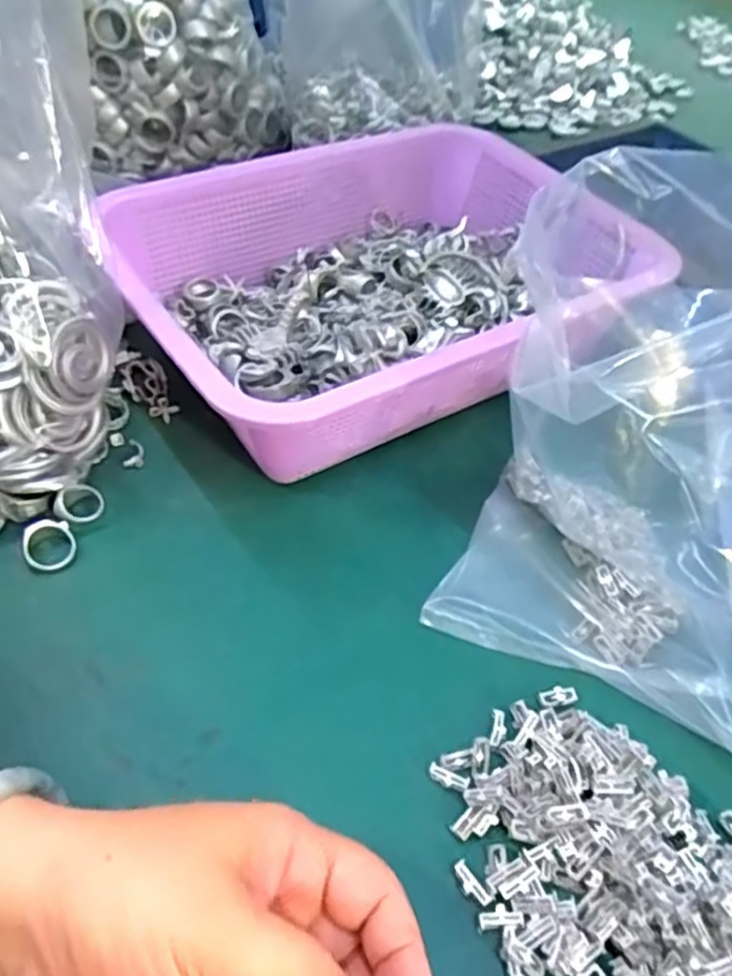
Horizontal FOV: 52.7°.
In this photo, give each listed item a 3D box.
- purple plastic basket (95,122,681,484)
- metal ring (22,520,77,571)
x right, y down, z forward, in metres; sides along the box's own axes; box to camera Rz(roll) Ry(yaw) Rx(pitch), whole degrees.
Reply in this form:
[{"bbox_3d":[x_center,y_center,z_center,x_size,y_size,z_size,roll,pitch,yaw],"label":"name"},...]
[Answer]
[{"bbox_3d":[0.010,-0.123,0.456,0.310,0.086,0.219,-29,57,-26],"label":"purple plastic basket"},{"bbox_3d":[-0.152,0.027,0.353,0.023,0.011,0.026,-21,54,-21],"label":"metal ring"}]

